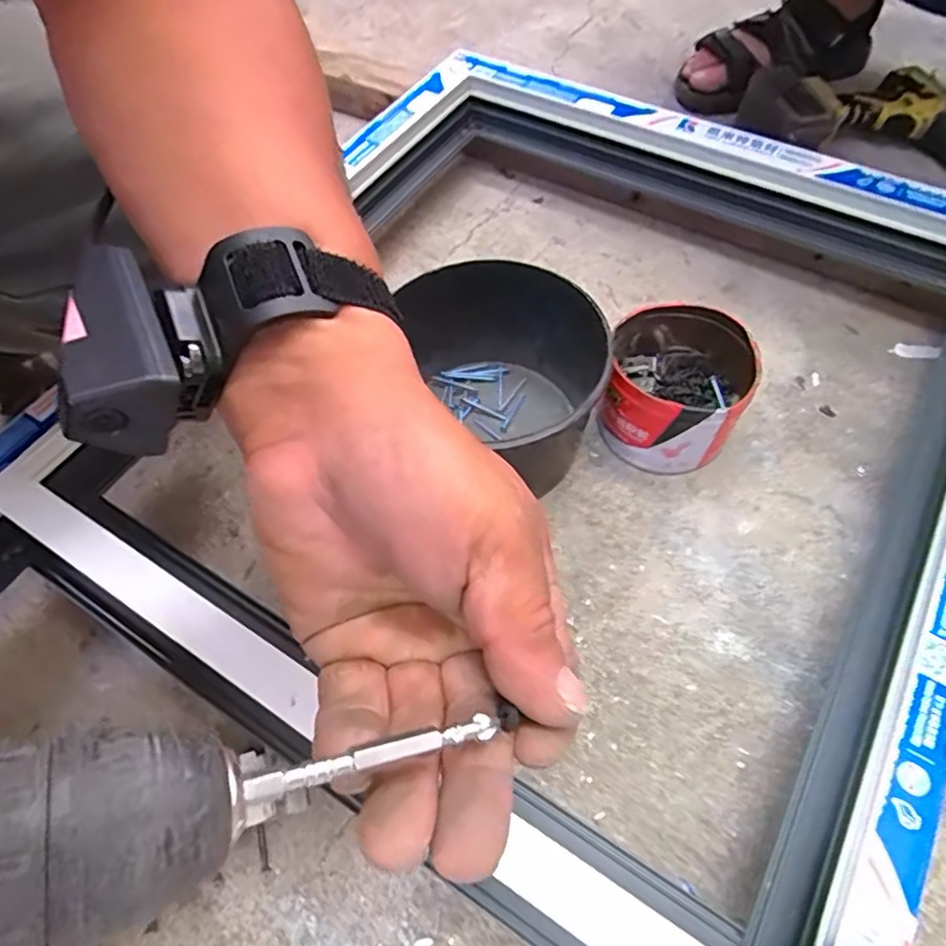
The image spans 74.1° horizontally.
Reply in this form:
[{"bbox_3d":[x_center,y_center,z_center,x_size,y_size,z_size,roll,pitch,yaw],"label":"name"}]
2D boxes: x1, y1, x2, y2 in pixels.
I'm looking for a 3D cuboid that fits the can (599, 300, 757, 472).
[{"bbox_3d":[0.164,-0.070,0.513,0.111,0.084,0.122,-2,60,3],"label":"can"}]

